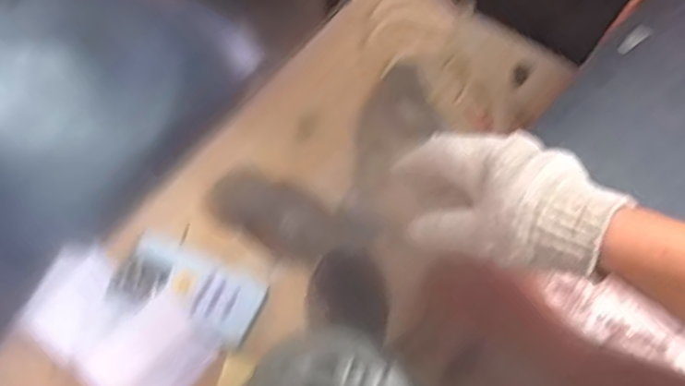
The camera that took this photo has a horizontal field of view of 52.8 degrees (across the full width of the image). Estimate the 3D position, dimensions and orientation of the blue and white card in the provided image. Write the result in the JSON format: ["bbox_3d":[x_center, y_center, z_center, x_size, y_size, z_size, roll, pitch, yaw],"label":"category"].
[{"bbox_3d":[-0.169,0.105,0.771,0.161,0.010,0.080,22,58,11],"label":"blue and white card"}]

